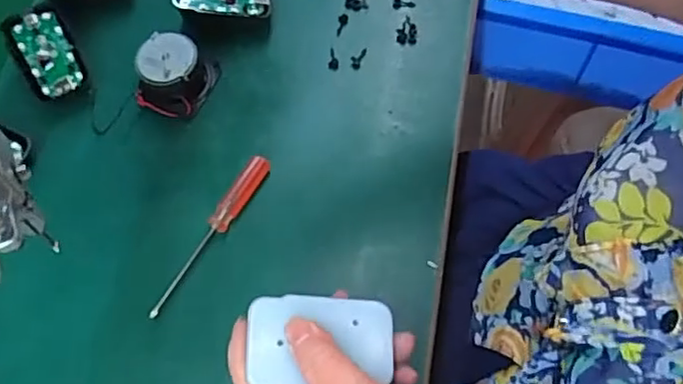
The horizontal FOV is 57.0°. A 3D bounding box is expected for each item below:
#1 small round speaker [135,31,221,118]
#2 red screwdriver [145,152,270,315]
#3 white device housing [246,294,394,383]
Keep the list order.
[{"bbox_3d":[-0.122,-0.086,0.457,0.044,0.034,0.052,25,71,11],"label":"small round speaker"},{"bbox_3d":[-0.085,0.029,0.420,0.015,0.016,0.125,26,72,12],"label":"red screwdriver"},{"bbox_3d":[-0.009,0.071,0.303,0.067,0.008,0.043,-2,68,0],"label":"white device housing"}]

